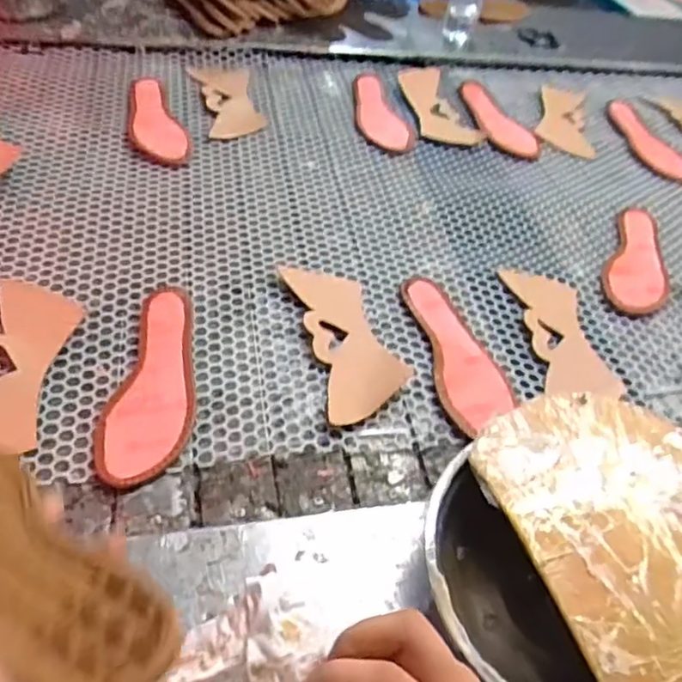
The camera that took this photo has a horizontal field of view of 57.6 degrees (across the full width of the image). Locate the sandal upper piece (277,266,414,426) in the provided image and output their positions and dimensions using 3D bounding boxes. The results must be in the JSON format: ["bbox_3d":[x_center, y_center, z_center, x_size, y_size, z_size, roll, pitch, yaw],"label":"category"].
[{"bbox_3d":[0.005,-0.007,0.640,0.085,0.009,0.209,-7,49,-17],"label":"sandal upper piece"}]

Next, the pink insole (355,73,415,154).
[{"bbox_3d":[0.053,-0.352,0.953,0.070,0.007,0.206,-16,55,-10],"label":"pink insole"}]

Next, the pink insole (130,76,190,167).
[{"bbox_3d":[-0.261,-0.305,0.854,0.068,0.006,0.205,-18,56,-19],"label":"pink insole"}]

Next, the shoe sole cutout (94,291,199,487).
[{"bbox_3d":[-0.172,0.035,0.574,0.077,0.010,0.213,4,51,-8],"label":"shoe sole cutout"}]

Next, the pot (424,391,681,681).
[{"bbox_3d":[0.185,0.160,0.439,0.251,0.086,0.229,0,43,0],"label":"pot"}]

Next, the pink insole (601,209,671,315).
[{"bbox_3d":[0.385,-0.105,0.794,0.078,0.016,0.217,19,50,20],"label":"pink insole"}]

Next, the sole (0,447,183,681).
[{"bbox_3d":[-0.166,0.100,0.298,0.223,0.025,0.074,19,46,32],"label":"sole"}]

